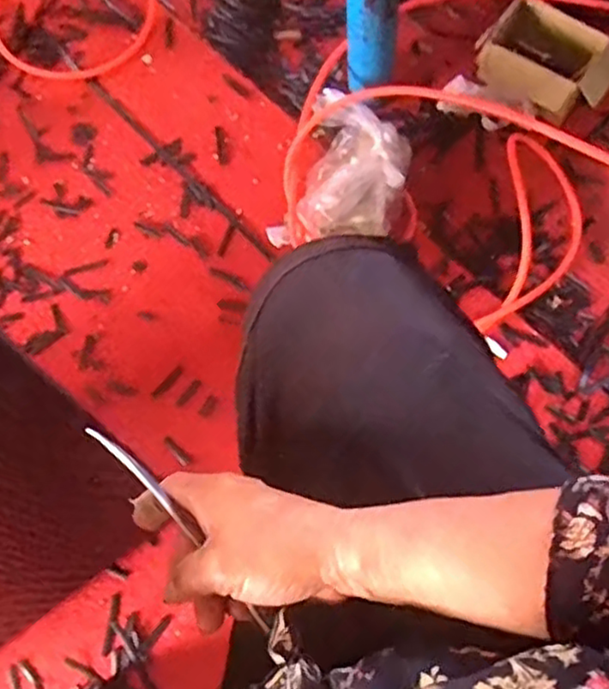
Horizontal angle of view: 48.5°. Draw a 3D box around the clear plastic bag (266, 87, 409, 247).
[{"bbox_3d":[0.053,-0.210,0.826,0.146,0.114,0.177,24,67,9],"label":"clear plastic bag"}]

